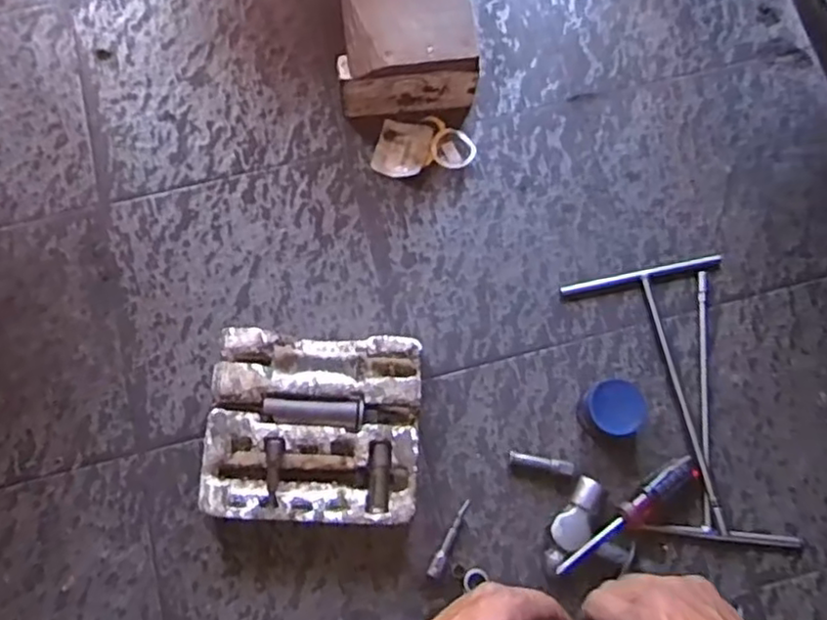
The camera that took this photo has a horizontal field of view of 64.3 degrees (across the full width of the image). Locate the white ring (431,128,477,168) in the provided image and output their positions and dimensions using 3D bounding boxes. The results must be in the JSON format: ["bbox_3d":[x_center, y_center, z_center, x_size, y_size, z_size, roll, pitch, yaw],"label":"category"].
[{"bbox_3d":[0.050,-0.200,0.815,0.054,0.013,0.050,-9,76,-4],"label":"white ring"}]

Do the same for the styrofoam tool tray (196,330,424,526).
[{"bbox_3d":[-0.102,0.123,0.702,0.214,0.057,0.188,3,75,-1],"label":"styrofoam tool tray"}]

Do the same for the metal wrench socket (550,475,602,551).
[{"bbox_3d":[0.173,0.214,0.691,0.035,0.038,0.076,35,77,7],"label":"metal wrench socket"}]

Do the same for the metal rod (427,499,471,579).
[{"bbox_3d":[0.039,0.241,0.693,0.012,0.012,0.085,30,77,6],"label":"metal rod"}]

